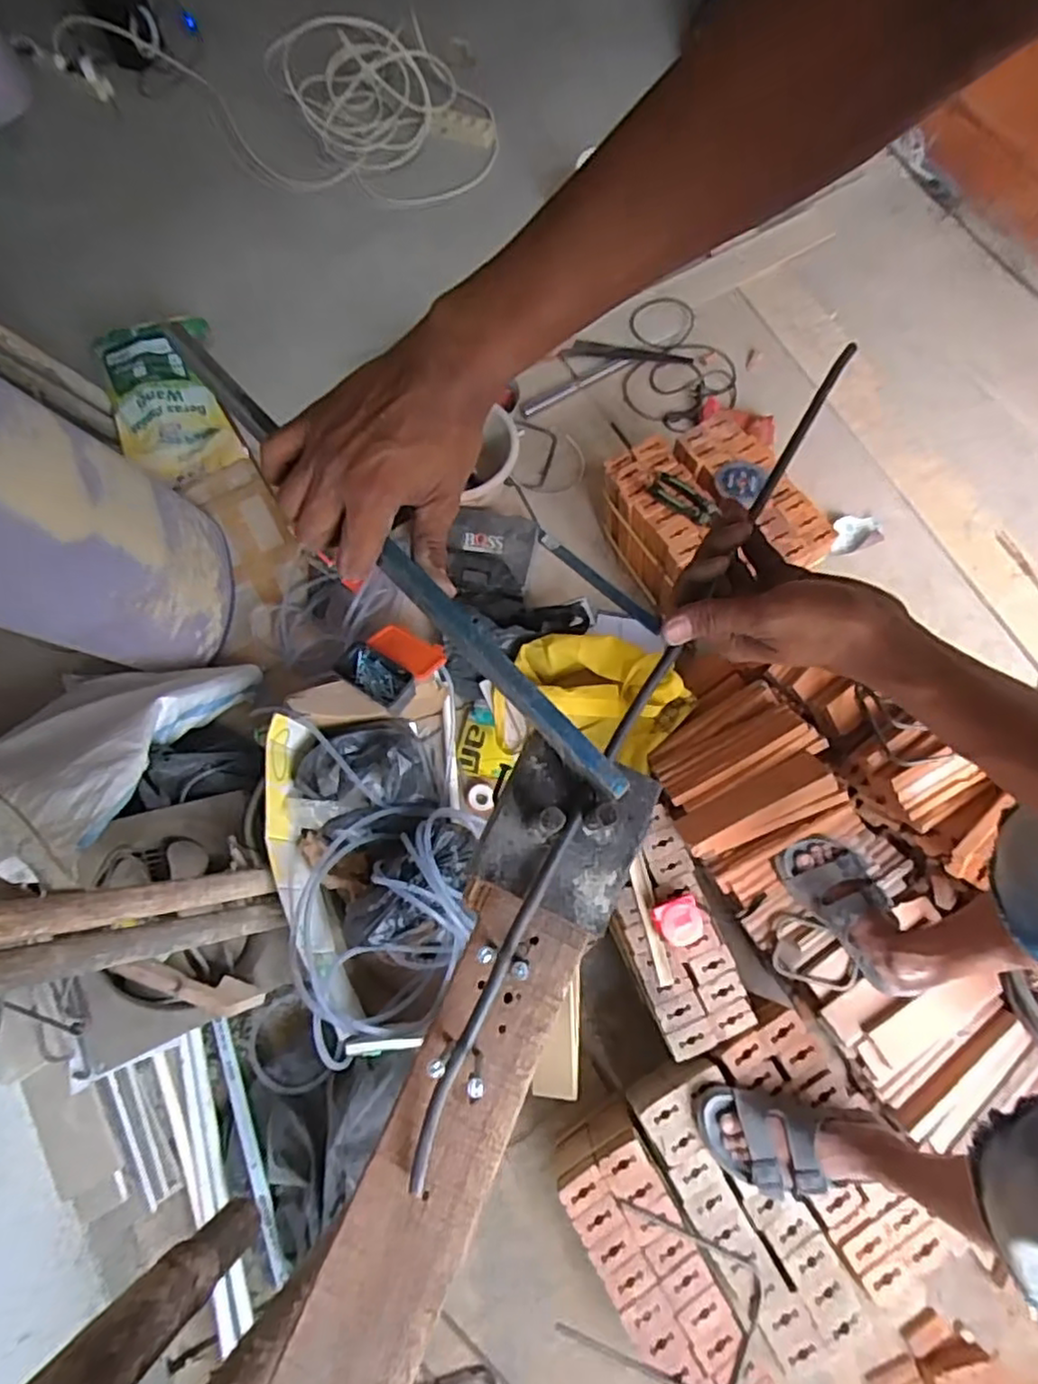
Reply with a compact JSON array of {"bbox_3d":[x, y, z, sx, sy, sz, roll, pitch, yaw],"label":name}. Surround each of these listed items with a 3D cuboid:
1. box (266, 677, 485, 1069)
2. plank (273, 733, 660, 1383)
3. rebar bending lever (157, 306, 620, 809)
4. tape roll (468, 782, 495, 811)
[{"bbox_3d":[-0.224,0.278,1.177,0.327,0.228,0.549,-18,72,-4],"label":"box"},{"bbox_3d":[-0.166,0.496,0.231,0.077,0.038,0.956,22,73,9],"label":"plank"},{"bbox_3d":[-0.075,-0.080,0.377,0.017,0.021,0.367,-42,81,-12],"label":"rebar bending lever"},{"bbox_3d":[-0.073,0.202,1.317,0.050,0.021,0.053,-1,71,2],"label":"tape roll"}]

